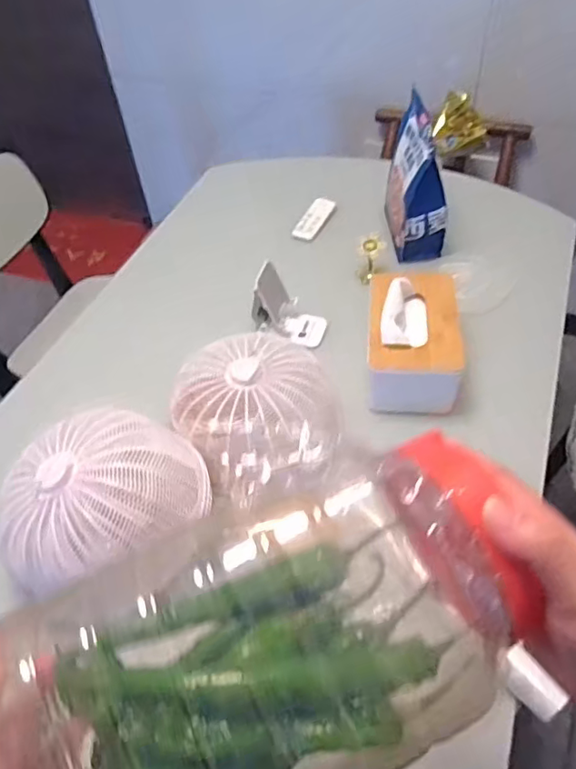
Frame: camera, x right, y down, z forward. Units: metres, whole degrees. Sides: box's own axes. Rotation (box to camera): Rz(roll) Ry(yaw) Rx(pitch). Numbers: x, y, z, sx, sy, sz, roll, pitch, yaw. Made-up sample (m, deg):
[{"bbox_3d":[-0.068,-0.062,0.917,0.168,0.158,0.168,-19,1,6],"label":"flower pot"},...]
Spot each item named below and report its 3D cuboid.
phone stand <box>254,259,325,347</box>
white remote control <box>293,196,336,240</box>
[{"bbox_3d":[-0.025,-0.136,0.938,0.068,0.105,0.060,11,51,14],"label":"phone stand"},{"bbox_3d":[0.056,-0.337,1.162,0.046,0.007,0.130,26,63,11],"label":"white remote control"}]

